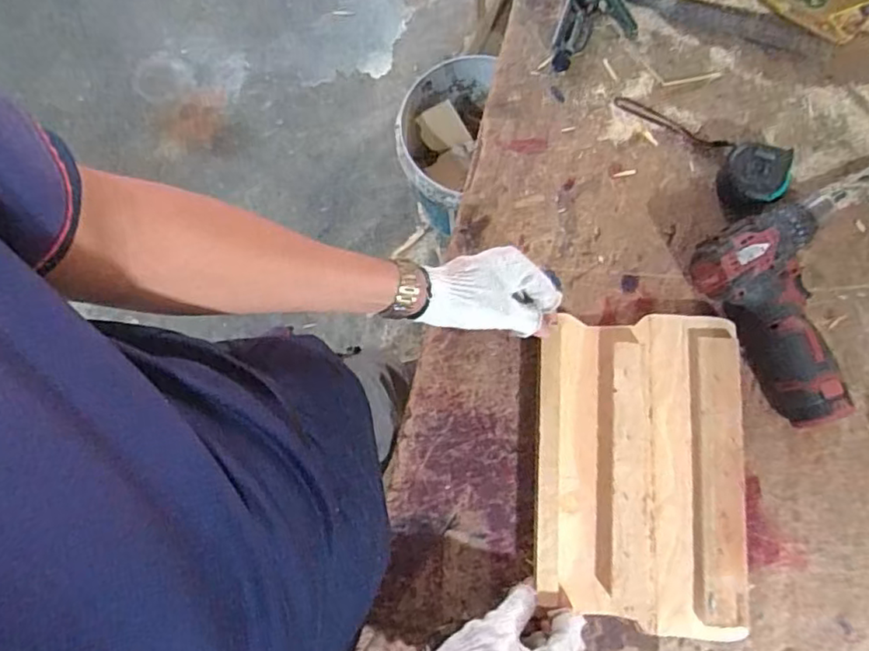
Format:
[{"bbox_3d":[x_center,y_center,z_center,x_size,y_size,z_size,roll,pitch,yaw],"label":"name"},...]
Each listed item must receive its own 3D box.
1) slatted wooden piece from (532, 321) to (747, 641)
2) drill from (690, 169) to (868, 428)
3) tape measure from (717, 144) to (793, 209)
[{"bbox_3d":[0.187,0.131,0.564,0.180,0.031,0.277,3,79,1],"label":"slatted wooden piece"},{"bbox_3d":[0.385,-0.037,0.582,0.225,0.055,0.194,-28,79,-2],"label":"drill"},{"bbox_3d":[0.326,-0.150,0.621,0.060,0.041,0.065,7,80,4],"label":"tape measure"}]

